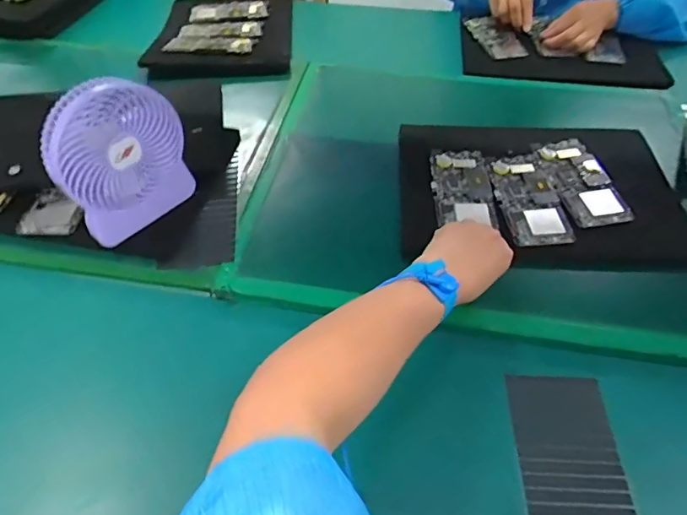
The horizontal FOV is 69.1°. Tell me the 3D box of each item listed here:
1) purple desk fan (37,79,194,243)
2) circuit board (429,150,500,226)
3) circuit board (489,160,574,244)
[{"bbox_3d":[-0.244,-0.101,0.560,0.043,0.178,0.144,35,57,25],"label":"purple desk fan"},{"bbox_3d":[0.150,-0.089,0.627,0.071,0.016,0.130,2,50,1],"label":"circuit board"},{"bbox_3d":[0.232,-0.073,0.624,0.071,0.019,0.144,-3,50,-3],"label":"circuit board"}]

